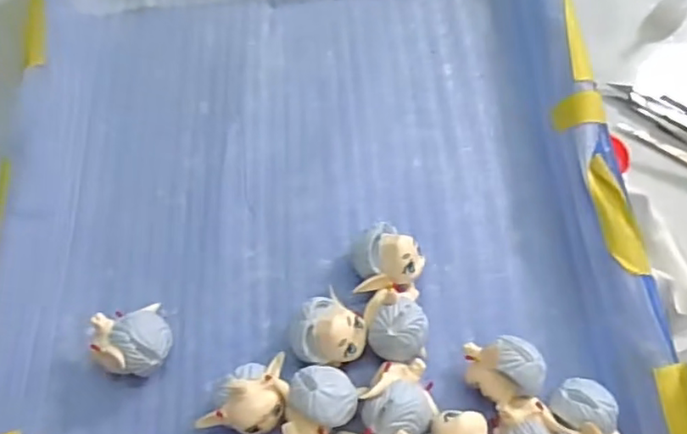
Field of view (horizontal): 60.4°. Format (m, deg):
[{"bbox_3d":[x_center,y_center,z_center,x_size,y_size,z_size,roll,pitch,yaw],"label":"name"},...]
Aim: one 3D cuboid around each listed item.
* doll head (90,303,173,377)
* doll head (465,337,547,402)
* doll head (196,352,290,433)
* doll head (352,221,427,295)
[{"bbox_3d":[-0.078,0.048,0.222,0.027,0.021,0.024,-8,66,-5],"label":"doll head"},{"bbox_3d":[0.059,0.057,0.221,0.027,0.027,0.021,-3,66,-3],"label":"doll head"},{"bbox_3d":[-0.032,0.066,0.213,0.023,0.024,0.035,33,70,13],"label":"doll head"},{"bbox_3d":[0.017,0.017,0.237,0.028,0.020,0.024,-3,66,-3],"label":"doll head"}]

